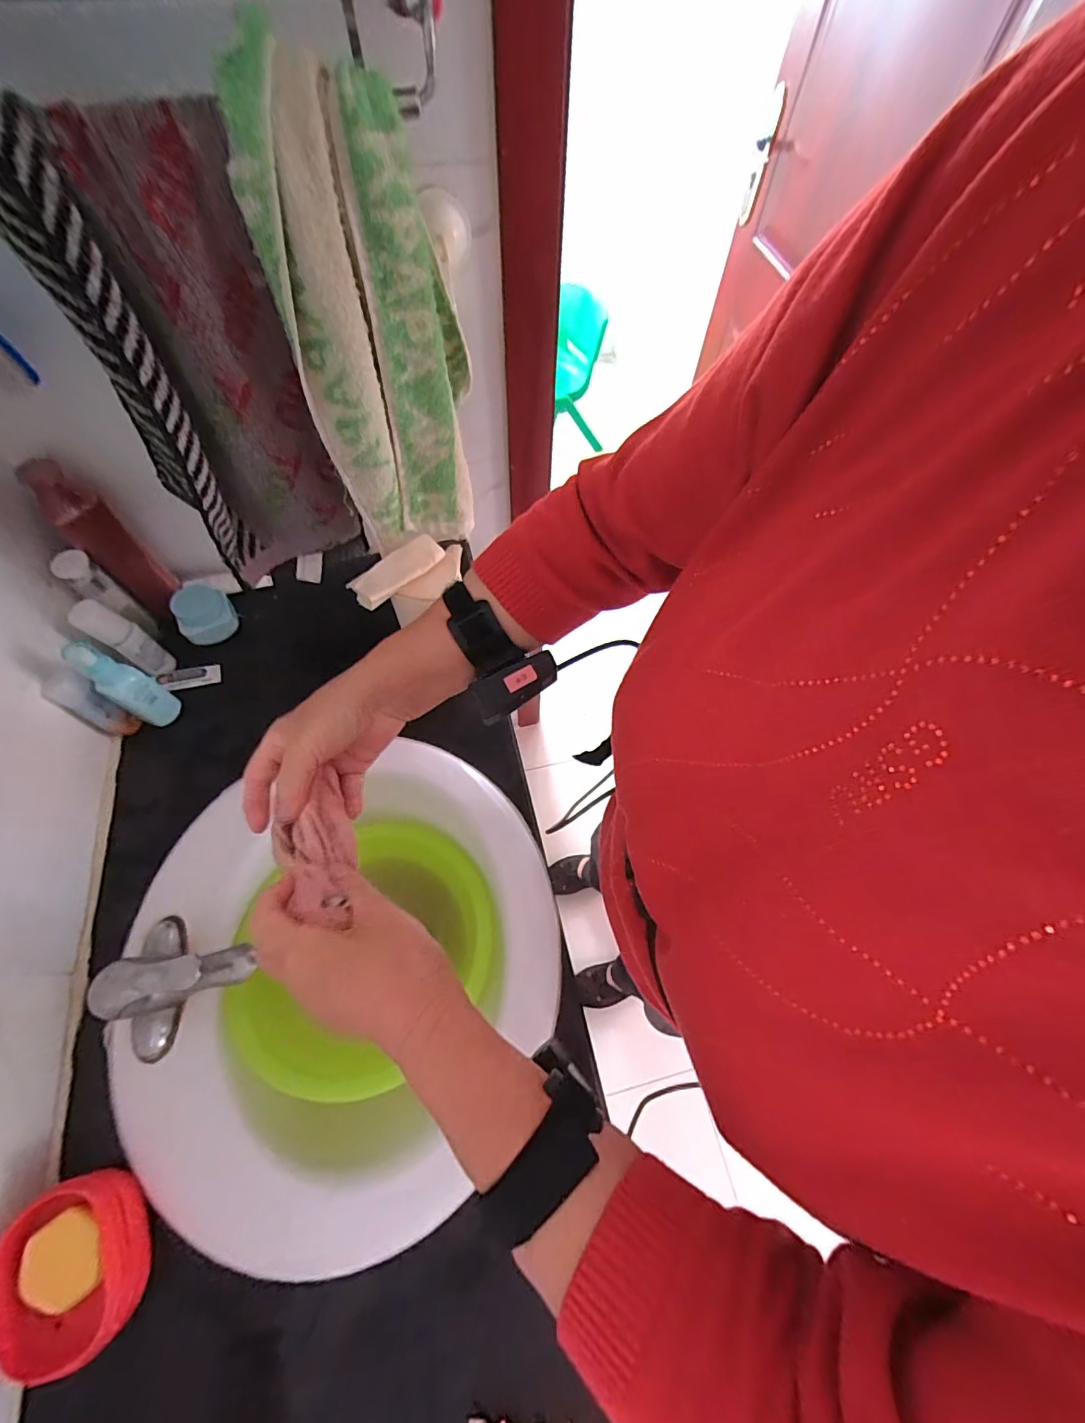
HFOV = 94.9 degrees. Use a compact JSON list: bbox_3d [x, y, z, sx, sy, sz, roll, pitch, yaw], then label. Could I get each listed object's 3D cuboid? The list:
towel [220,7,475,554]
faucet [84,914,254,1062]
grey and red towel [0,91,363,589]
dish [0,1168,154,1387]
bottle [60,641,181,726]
[{"bbox_3d":[-0.144,-0.325,0.468,0.159,0.371,0.069,-16,62,-12],"label":"towel"},{"bbox_3d":[-0.340,0.254,0.474,0.124,0.099,0.126,-8,64,-7],"label":"faucet"},{"bbox_3d":[-0.287,-0.271,0.449,0.151,0.358,0.057,-17,65,-11],"label":"grey and red towel"},{"bbox_3d":[-0.373,0.445,0.398,0.085,0.047,0.118,-16,65,-11],"label":"dish"},{"bbox_3d":[-0.486,-0.030,0.582,0.041,0.139,0.043,1,63,-2],"label":"bottle"}]

